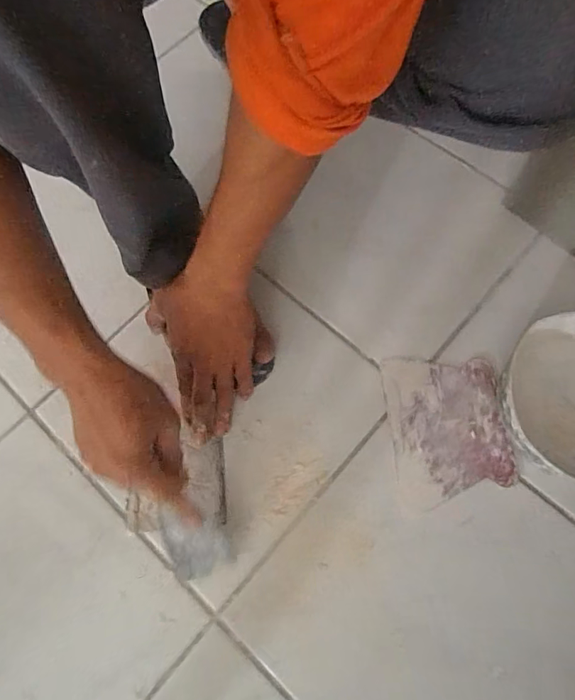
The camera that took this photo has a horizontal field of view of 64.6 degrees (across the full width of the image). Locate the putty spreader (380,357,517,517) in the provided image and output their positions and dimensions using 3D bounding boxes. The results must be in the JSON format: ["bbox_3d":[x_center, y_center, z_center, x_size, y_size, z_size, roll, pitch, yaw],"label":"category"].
[{"bbox_3d":[0.174,0.085,0.497,0.122,0.005,0.160,-4,69,1],"label":"putty spreader"}]

